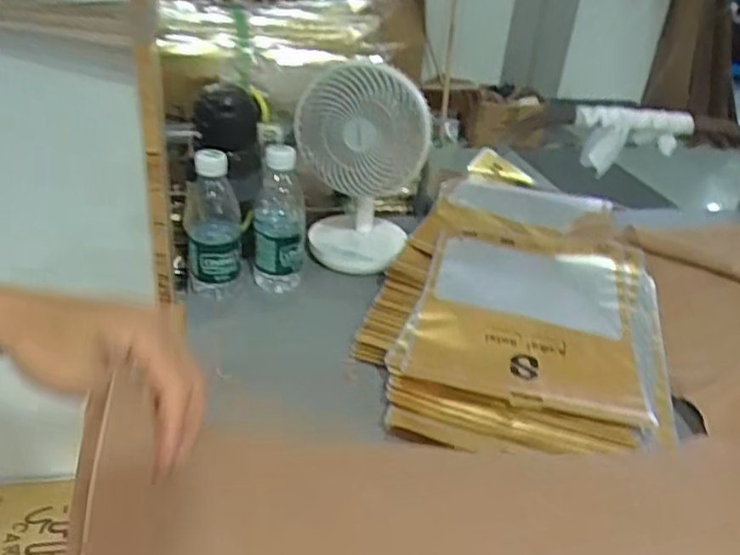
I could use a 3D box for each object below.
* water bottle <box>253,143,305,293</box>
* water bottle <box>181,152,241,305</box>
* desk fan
[{"bbox_3d":[-0.109,-0.072,0.783,0.060,0.173,0.069,1,32,-6],"label":"water bottle"},{"bbox_3d":[-0.182,-0.065,0.755,0.062,0.173,0.070,-5,33,-14],"label":"water bottle"},{"bbox_3d":[-0.012,-0.147,0.823,0.166,0.228,0.161,3,32,-1],"label":"desk fan"}]

